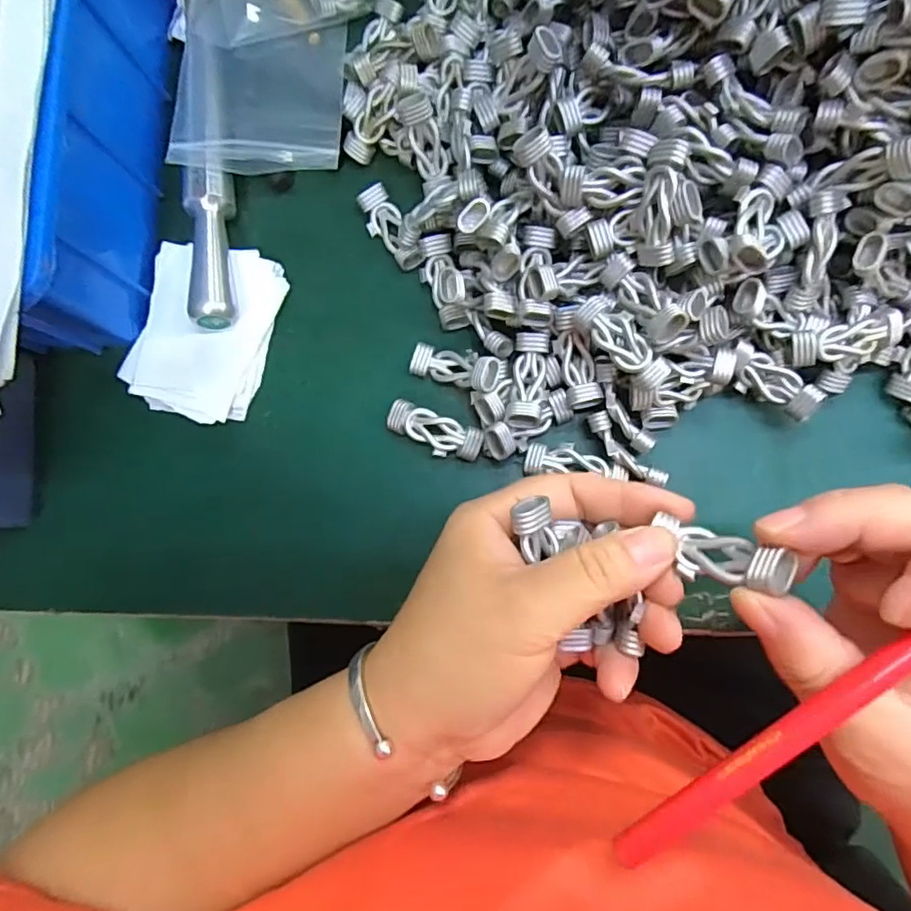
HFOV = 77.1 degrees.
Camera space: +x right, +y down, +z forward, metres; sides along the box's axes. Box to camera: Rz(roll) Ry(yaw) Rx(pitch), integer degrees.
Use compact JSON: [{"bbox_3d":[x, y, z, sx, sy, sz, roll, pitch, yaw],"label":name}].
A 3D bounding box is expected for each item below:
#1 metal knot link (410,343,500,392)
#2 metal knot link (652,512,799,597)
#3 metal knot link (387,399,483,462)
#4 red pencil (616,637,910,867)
[{"bbox_3d":[0.000,-0.041,0.267,0.042,0.012,0.016,17,85,28],"label":"metal knot link"},{"bbox_3d":[0.082,0.032,0.179,0.011,0.039,0.017,27,85,-36],"label":"metal knot link"},{"bbox_3d":[-0.010,-0.011,0.270,0.045,0.010,0.018,22,86,8],"label":"metal knot link"},{"bbox_3d":[0.111,0.060,0.152,0.165,0.007,0.008,-39,81,6],"label":"red pencil"}]

